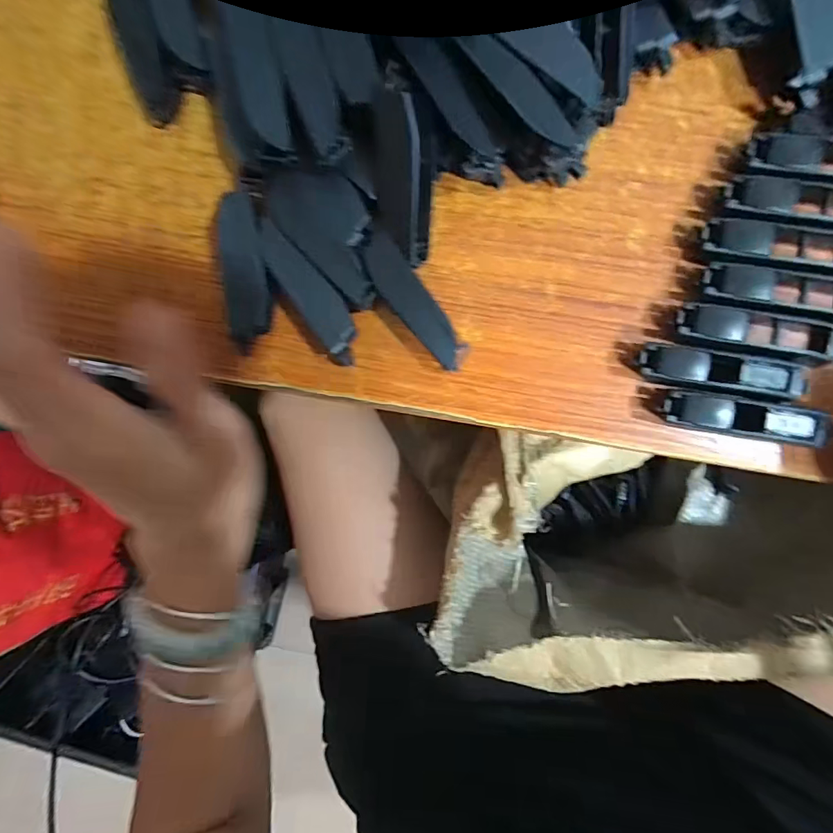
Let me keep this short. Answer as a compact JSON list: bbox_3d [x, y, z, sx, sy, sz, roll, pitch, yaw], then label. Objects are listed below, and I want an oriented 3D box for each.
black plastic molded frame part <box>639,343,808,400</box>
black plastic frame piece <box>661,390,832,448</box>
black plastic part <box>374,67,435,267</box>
[{"bbox_3d":[0.132,-0.020,0.206,0.071,0.017,0.016,9,93,4],"label":"black plastic molded frame part"},{"bbox_3d":[0.142,0.000,0.206,0.071,0.016,0.015,10,93,4],"label":"black plastic frame piece"},{"bbox_3d":[-0.005,-0.101,0.197,0.025,0.012,0.071,-1,116,6],"label":"black plastic part"}]

